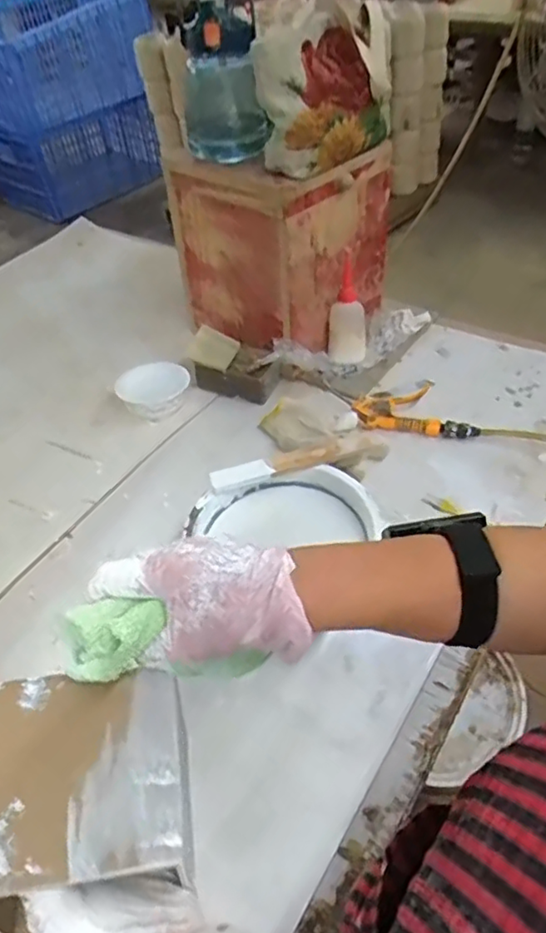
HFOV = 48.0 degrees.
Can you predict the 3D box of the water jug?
[{"bbox_3d":[-0.067,-0.518,0.839,0.112,0.172,0.110,-7,46,-1],"label":"water jug"}]

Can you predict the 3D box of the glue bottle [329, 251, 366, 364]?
[{"bbox_3d":[0.121,-0.251,0.994,0.058,0.168,0.033,1,25,6],"label":"glue bottle"}]

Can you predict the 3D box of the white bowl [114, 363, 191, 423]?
[{"bbox_3d":[-0.183,-0.123,0.964,0.096,0.053,0.097,-3,46,3],"label":"white bowl"}]

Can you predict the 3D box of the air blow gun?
[{"bbox_3d":[0.217,-0.090,0.934,0.179,0.028,0.109,7,47,12],"label":"air blow gun"}]

